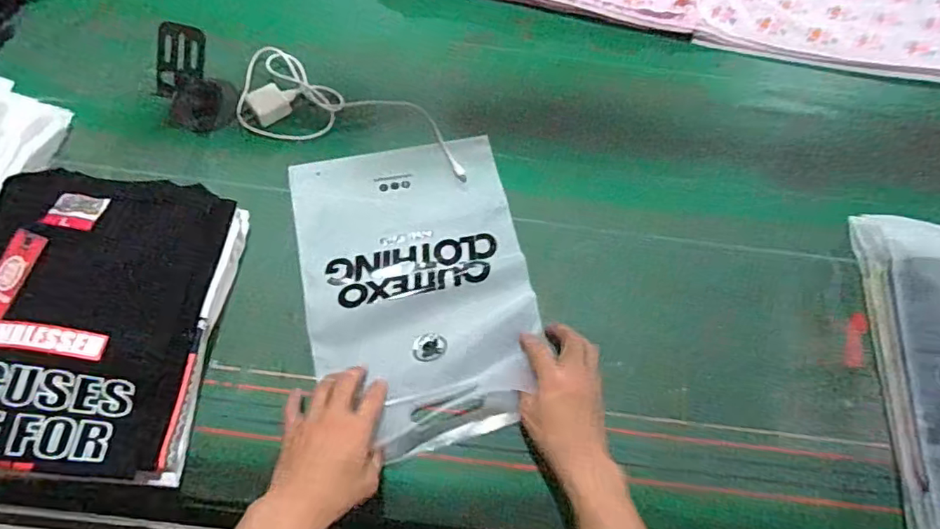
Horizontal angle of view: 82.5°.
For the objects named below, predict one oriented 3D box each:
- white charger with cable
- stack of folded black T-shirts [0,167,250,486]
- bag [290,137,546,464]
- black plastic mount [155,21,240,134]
[{"bbox_3d":[-0.151,-0.184,0.673,0.314,0.034,0.108,20,69,5],"label":"white charger with cable"},{"bbox_3d":[-0.374,0.050,0.525,0.227,0.095,0.286,6,66,1],"label":"stack of folded black T-shirts"},{"bbox_3d":[-0.058,0.016,0.609,0.242,0.014,0.355,-12,65,-7],"label":"bag"},{"bbox_3d":[-0.336,-0.220,0.638,0.085,0.093,0.075,-30,70,-14],"label":"black plastic mount"}]

